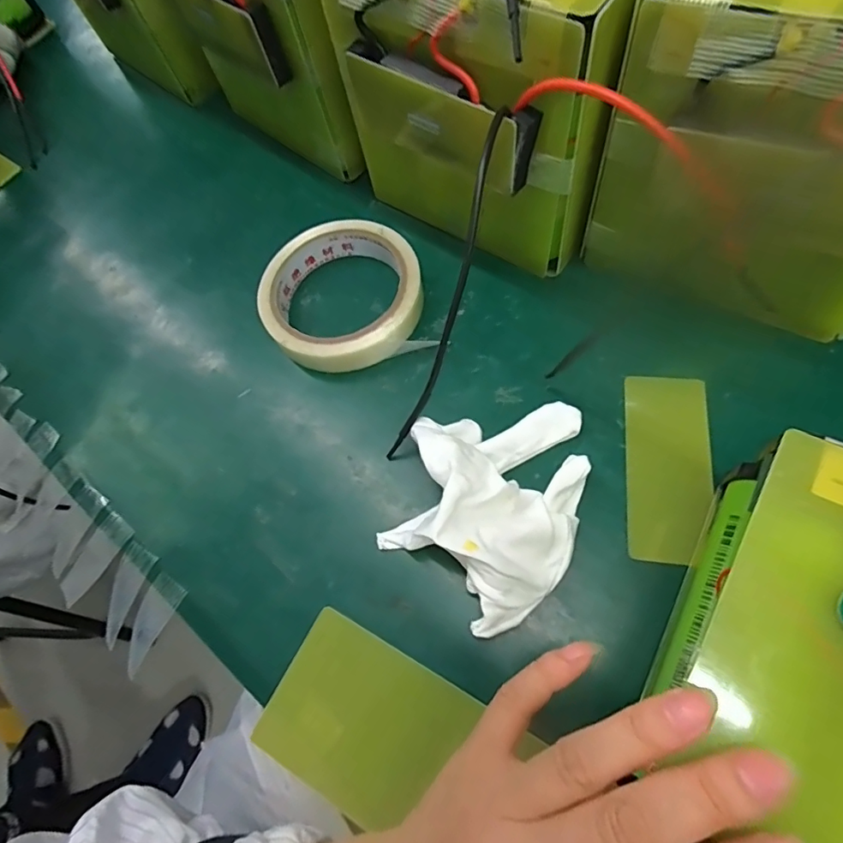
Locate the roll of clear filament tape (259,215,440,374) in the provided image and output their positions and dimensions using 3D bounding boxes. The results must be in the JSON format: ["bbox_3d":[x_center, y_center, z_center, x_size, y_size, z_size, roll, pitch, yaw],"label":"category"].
[{"bbox_3d":[-0.049,-0.077,0.313,0.095,0.029,0.102,-3,68,8],"label":"roll of clear filament tape"}]

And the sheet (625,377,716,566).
[{"bbox_3d":[0.125,0.022,0.252,0.040,0.004,0.097,3,66,14],"label":"sheet"}]

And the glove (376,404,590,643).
[{"bbox_3d":[0.032,0.033,0.239,0.088,0.046,0.120,17,70,16],"label":"glove"}]

